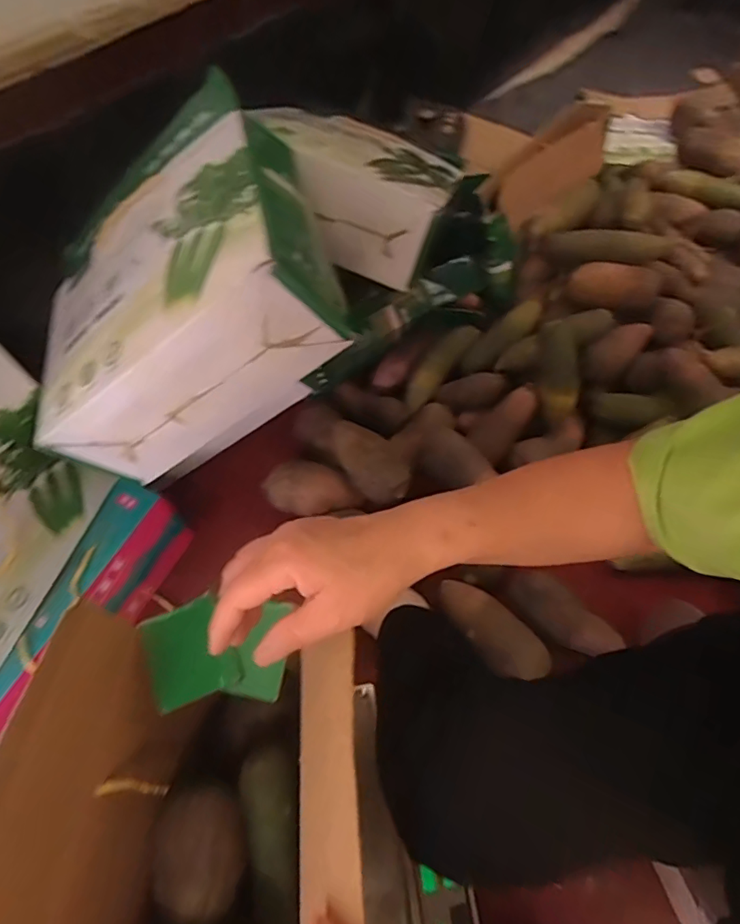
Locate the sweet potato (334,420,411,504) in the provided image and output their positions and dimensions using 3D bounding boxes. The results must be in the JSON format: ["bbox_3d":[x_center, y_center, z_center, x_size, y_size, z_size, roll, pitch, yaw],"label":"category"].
[{"bbox_3d":[-0.005,-0.007,0.805,0.081,0.053,0.155,-36,62,-18],"label":"sweet potato"}]

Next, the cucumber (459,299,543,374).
[{"bbox_3d":[0.235,-0.224,0.933,0.164,0.041,0.043,-42,54,28],"label":"cucumber"}]

